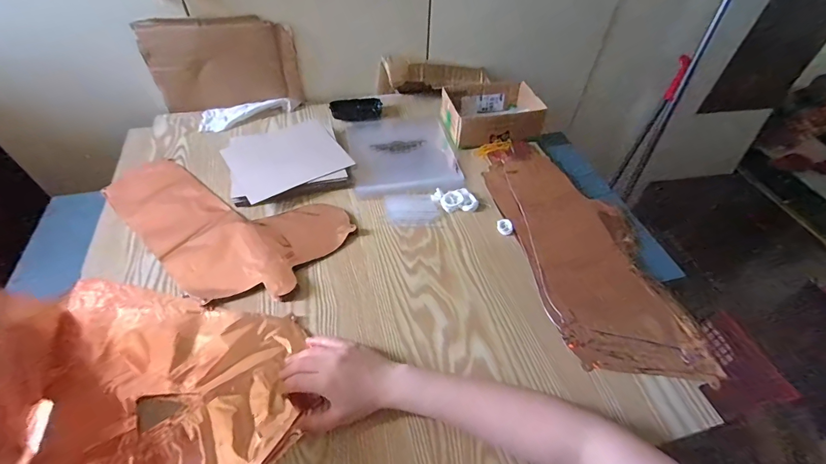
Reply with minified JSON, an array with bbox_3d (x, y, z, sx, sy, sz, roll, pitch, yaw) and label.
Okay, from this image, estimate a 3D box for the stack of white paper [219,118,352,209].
[{"bbox_3d":[-0.229,-0.137,0.682,0.201,0.019,0.178,-19,54,-19],"label":"stack of white paper"}]

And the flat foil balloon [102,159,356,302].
[{"bbox_3d":[-0.319,-0.009,0.587,0.404,0.010,0.205,17,51,10],"label":"flat foil balloon"}]

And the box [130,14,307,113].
[{"bbox_3d":[-0.372,-0.337,0.754,0.273,0.164,0.053,-11,52,-13],"label":"box"}]

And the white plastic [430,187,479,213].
[{"bbox_3d":[0.072,-0.054,0.647,0.075,0.014,0.044,-3,51,-7],"label":"white plastic"}]

